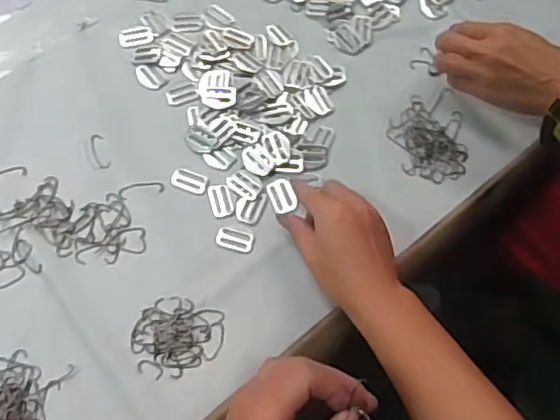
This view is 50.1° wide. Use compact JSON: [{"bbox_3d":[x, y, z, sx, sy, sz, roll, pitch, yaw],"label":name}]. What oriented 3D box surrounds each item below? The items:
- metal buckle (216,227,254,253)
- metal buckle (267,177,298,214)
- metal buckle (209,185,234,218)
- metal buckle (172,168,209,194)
[{"bbox_3d":[-0.041,0.026,0.540,0.033,0.004,0.019,14,70,5],"label":"metal buckle"},{"bbox_3d":[0.001,-0.014,0.551,0.022,0.004,0.032,-16,70,-6],"label":"metal buckle"},{"bbox_3d":[-0.054,-0.009,0.550,0.019,0.004,0.031,-15,70,-6],"label":"metal buckle"},{"bbox_3d":[-0.085,-0.028,0.559,0.033,0.004,0.020,19,71,7],"label":"metal buckle"}]

